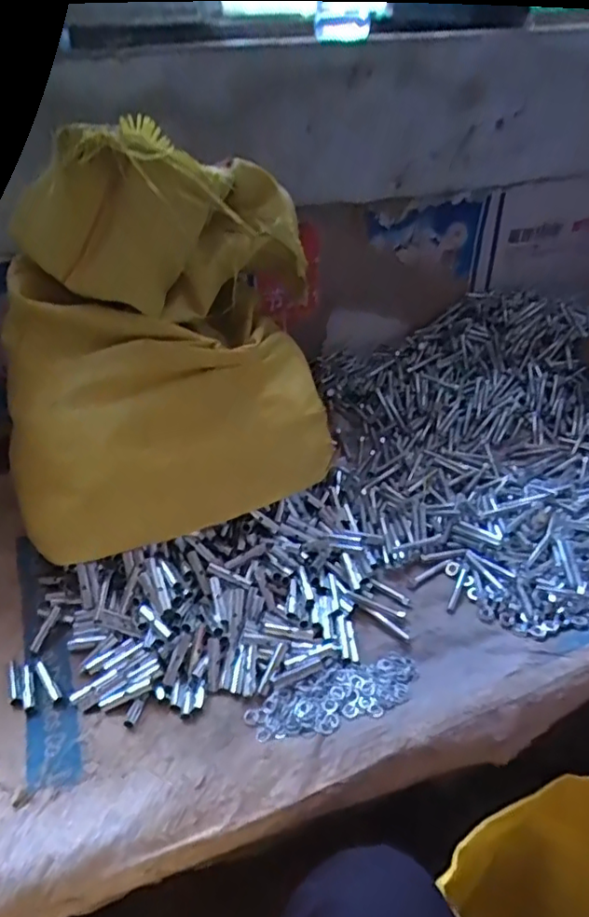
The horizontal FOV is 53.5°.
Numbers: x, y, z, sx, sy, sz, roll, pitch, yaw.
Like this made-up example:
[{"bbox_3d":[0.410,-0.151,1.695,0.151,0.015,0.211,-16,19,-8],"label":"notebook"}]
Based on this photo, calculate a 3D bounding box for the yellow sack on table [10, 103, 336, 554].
[{"bbox_3d":[-0.121,-0.119,0.543,0.306,0.313,0.213,-10,36,-11],"label":"yellow sack on table"}]

